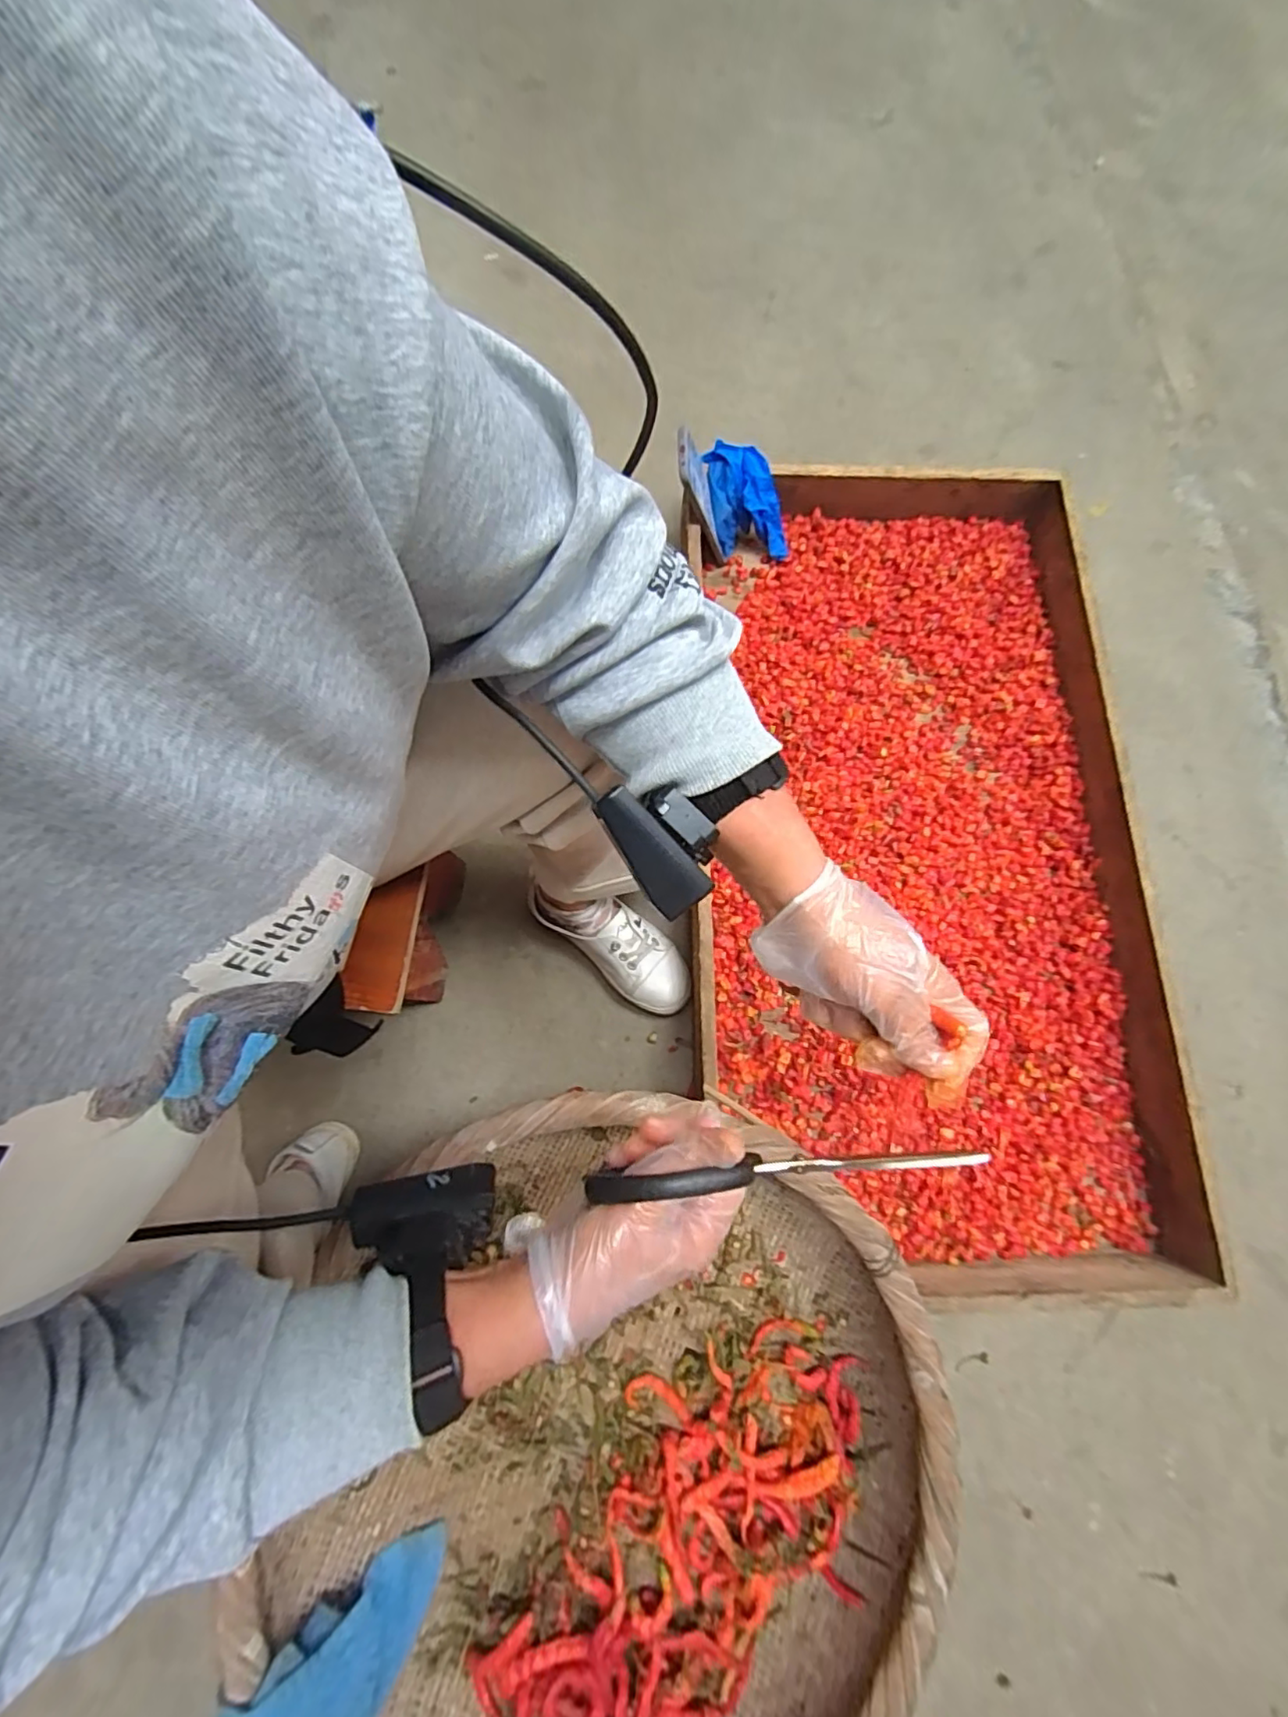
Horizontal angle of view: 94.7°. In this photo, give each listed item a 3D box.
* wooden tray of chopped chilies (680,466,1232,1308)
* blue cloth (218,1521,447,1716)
[{"bbox_3d":[0.310,-0.039,0.699,0.492,0.083,0.947,-1,77,1],"label":"wooden tray of chopped chilies"},{"bbox_3d":[-0.231,0.593,0.430,0.106,0.113,0.135,23,76,2],"label":"blue cloth"}]

